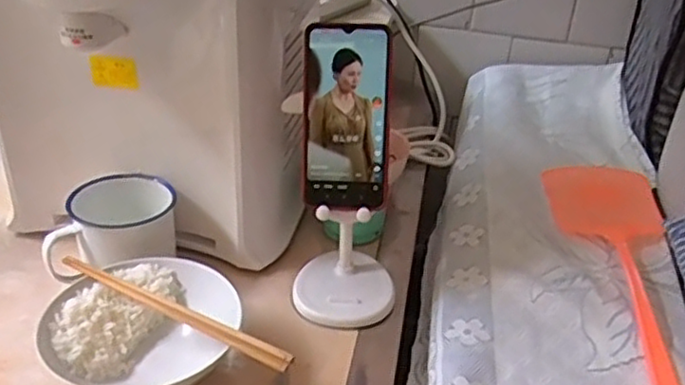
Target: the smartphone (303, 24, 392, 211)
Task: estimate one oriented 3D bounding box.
[{"bbox_3d":[0.004,-0.064,0.576,0.073,0.162,0.008,2,11,1],"label":"smartphone"}]

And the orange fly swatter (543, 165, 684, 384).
[{"bbox_3d":[0.293,0.089,0.658,0.119,0.018,0.449,6,31,5],"label":"orange fly swatter"}]

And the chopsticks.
[{"bbox_3d":[-0.139,0.093,0.527,0.226,0.010,0.014,19,34,24],"label":"chopsticks"}]

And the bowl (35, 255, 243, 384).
[{"bbox_3d":[-0.161,0.118,0.546,0.142,0.060,0.133,3,31,-2],"label":"bowl"}]

